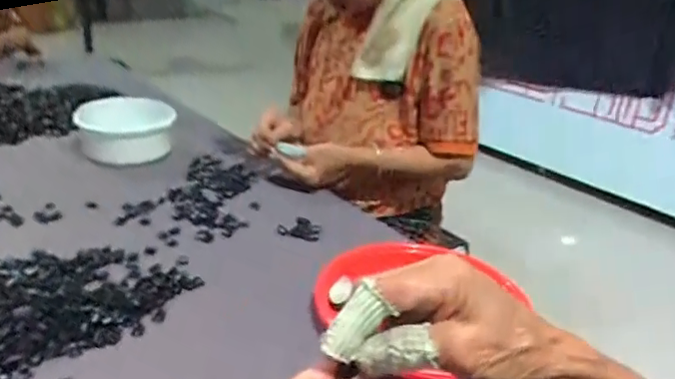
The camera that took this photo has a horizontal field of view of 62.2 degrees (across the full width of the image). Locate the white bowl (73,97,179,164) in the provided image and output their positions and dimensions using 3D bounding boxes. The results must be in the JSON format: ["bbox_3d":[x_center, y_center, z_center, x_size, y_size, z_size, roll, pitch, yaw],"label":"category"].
[{"bbox_3d":[-0.367,-0.097,0.959,0.157,0.087,0.160,0,27,-12],"label":"white bowl"}]

